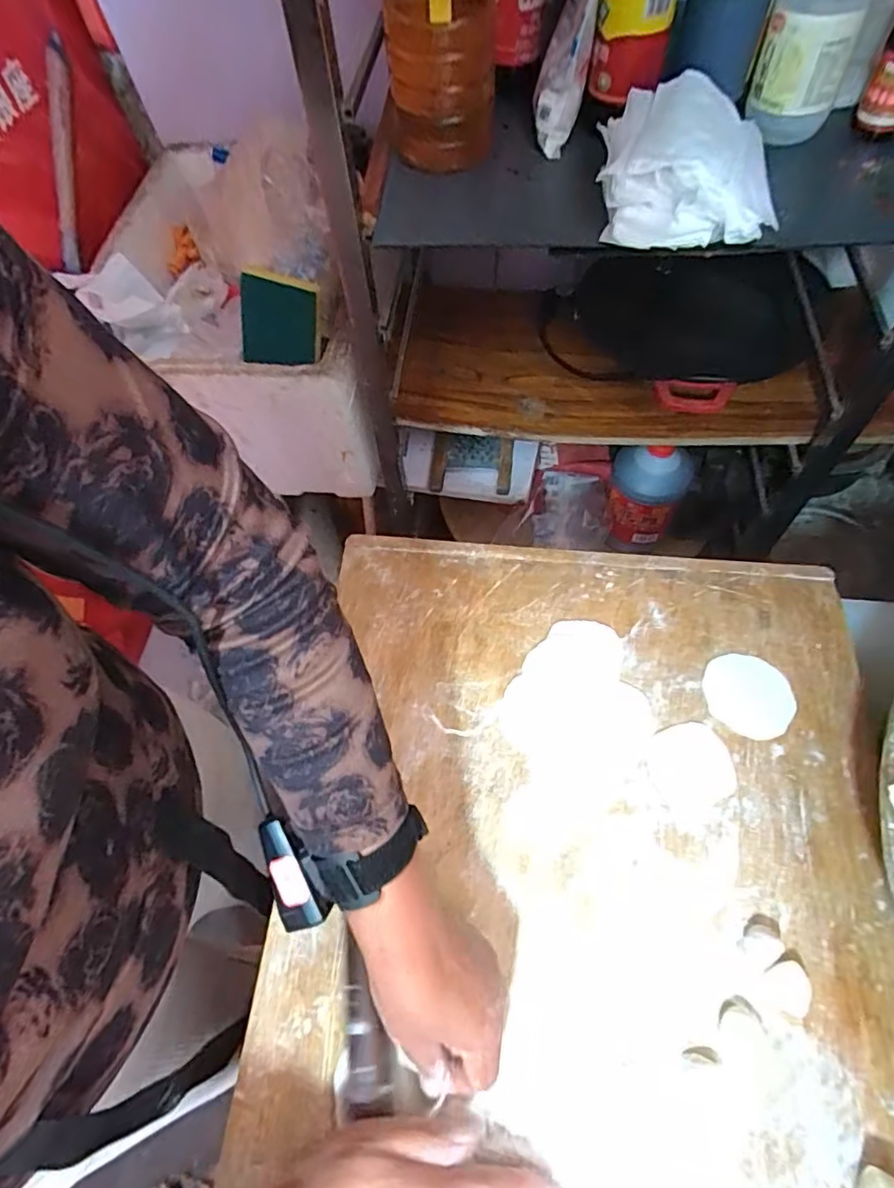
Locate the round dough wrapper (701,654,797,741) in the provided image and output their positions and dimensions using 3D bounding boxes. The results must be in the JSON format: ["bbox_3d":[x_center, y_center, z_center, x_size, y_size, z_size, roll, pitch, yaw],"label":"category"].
[{"bbox_3d":[0.270,0.090,0.528,0.077,0.004,0.074,-1,62,1],"label":"round dough wrapper"}]

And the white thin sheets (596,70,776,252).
[{"bbox_3d":[0.232,-0.424,0.579,0.157,0.078,0.157,-1,61,6],"label":"white thin sheets"}]

